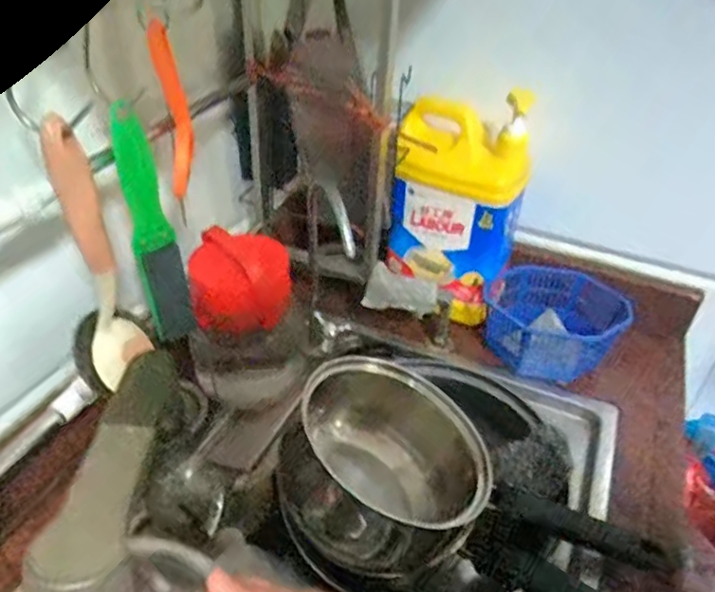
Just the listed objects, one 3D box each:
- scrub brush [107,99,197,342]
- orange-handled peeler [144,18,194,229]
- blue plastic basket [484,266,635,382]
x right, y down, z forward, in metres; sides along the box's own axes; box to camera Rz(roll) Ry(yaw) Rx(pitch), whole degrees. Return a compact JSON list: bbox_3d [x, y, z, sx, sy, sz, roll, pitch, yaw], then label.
[{"bbox_3d":[-0.167,-0.052,0.488,0.040,0.209,0.028,-9,39,-13],"label":"scrub brush"},{"bbox_3d":[-0.147,-0.142,0.478,0.025,0.143,0.027,-8,40,-15],"label":"orange-handled peeler"},{"bbox_3d":[0.233,0.034,0.700,0.156,0.077,0.125,17,41,19],"label":"blue plastic basket"}]

